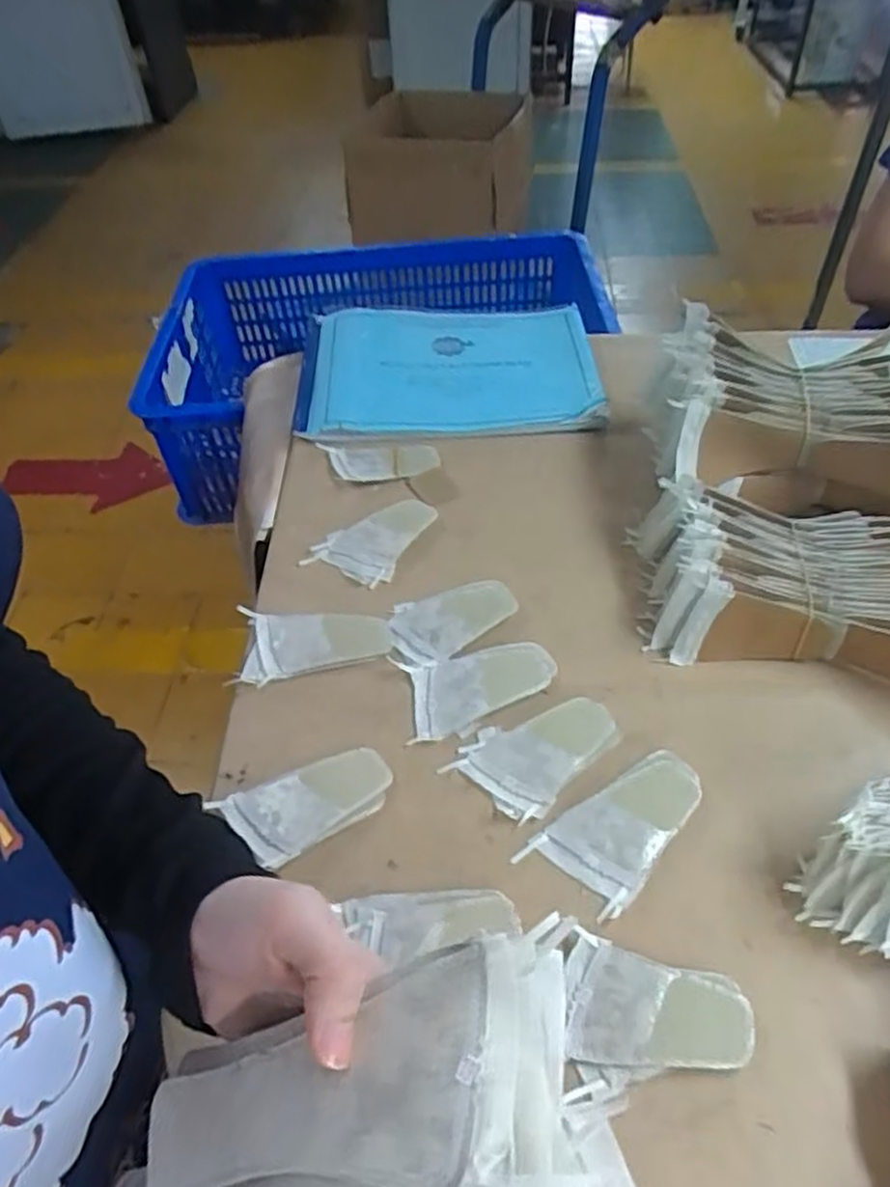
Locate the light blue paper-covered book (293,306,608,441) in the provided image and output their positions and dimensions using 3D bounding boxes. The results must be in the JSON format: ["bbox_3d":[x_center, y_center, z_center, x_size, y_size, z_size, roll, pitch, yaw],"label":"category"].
[{"bbox_3d":[-0.001,-0.230,0.765,0.293,0.029,0.207,-5,48,0],"label":"light blue paper-covered book"}]

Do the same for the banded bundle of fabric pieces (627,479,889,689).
[{"bbox_3d":[0.258,-0.009,0.532,0.238,0.058,0.144,12,50,14],"label":"banded bundle of fabric pieces"}]

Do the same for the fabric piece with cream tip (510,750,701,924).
[{"bbox_3d":[0.105,0.133,0.445,0.062,0.008,0.111,34,59,29],"label":"fabric piece with cream tip"}]

